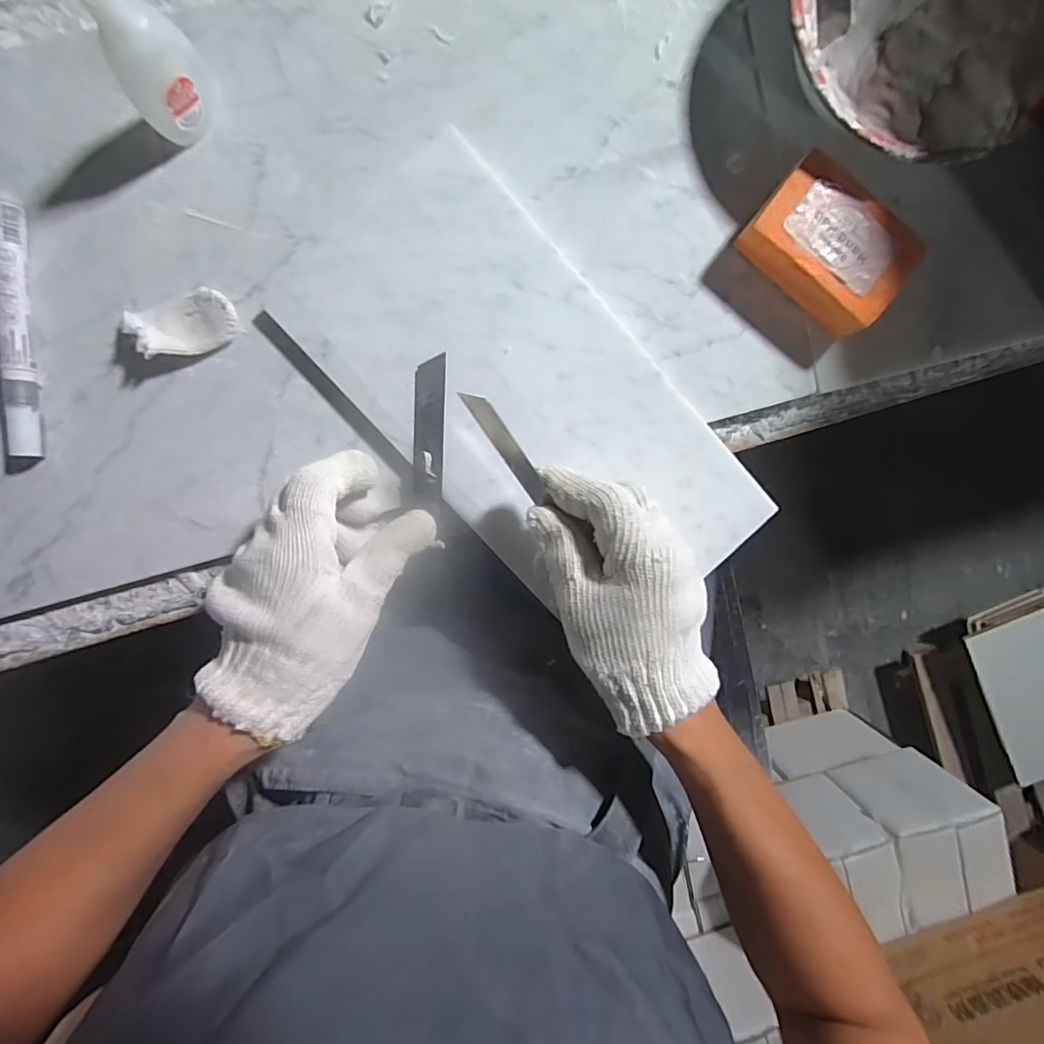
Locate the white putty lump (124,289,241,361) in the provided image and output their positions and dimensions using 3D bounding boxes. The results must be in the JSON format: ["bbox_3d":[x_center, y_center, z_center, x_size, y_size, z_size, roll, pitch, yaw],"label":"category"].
[{"bbox_3d":[-0.196,-0.115,0.299,0.054,0.022,0.032,-26,95,0],"label":"white putty lump"}]

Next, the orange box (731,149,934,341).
[{"bbox_3d":[0.186,-0.165,0.315,0.093,0.032,0.064,40,92,-5],"label":"orange box"}]

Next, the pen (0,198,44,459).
[{"bbox_3d":[-0.289,-0.108,0.295,0.016,0.017,0.138,1,95,-3],"label":"pen"}]

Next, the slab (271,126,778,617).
[{"bbox_3d":[0.005,-0.070,0.316,0.152,0.009,0.295,-42,95,1],"label":"slab"}]

